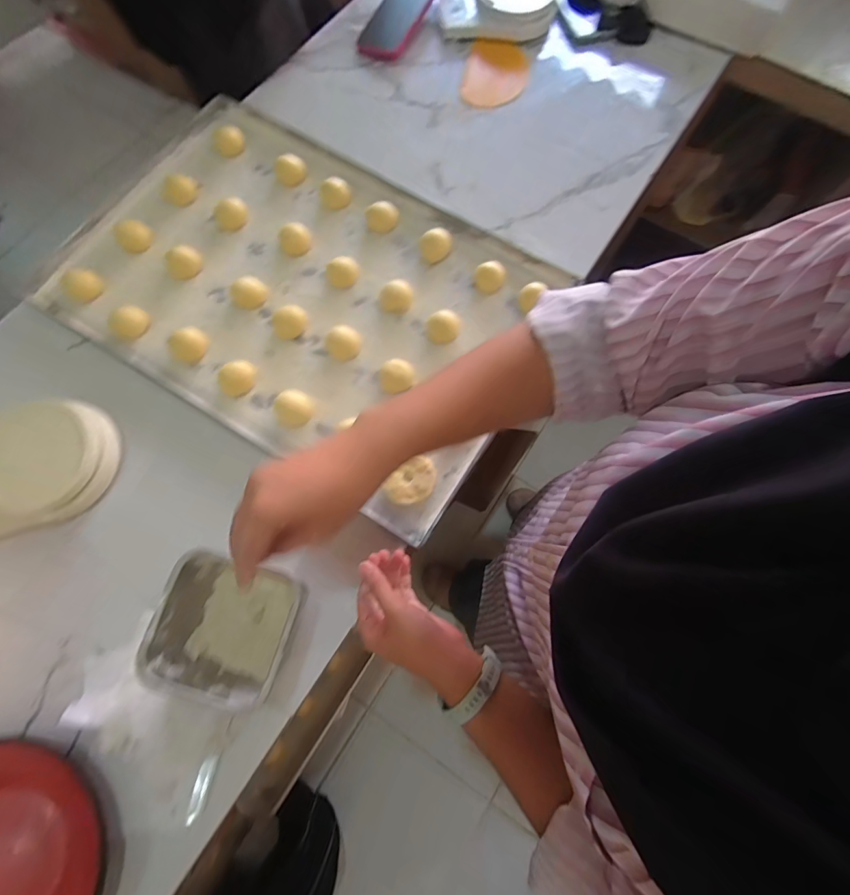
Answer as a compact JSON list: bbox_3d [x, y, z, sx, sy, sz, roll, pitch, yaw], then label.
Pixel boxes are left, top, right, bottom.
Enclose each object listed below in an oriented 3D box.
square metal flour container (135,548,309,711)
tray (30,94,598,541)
[{"bbox_3d":[-0.179,0.168,0.389,0.118,0.085,0.113,19,75,4],"label":"square metal flour container"},{"bbox_3d":[-0.153,-0.211,0.536,0.595,0.025,0.405,31,75,9],"label":"tray"}]

